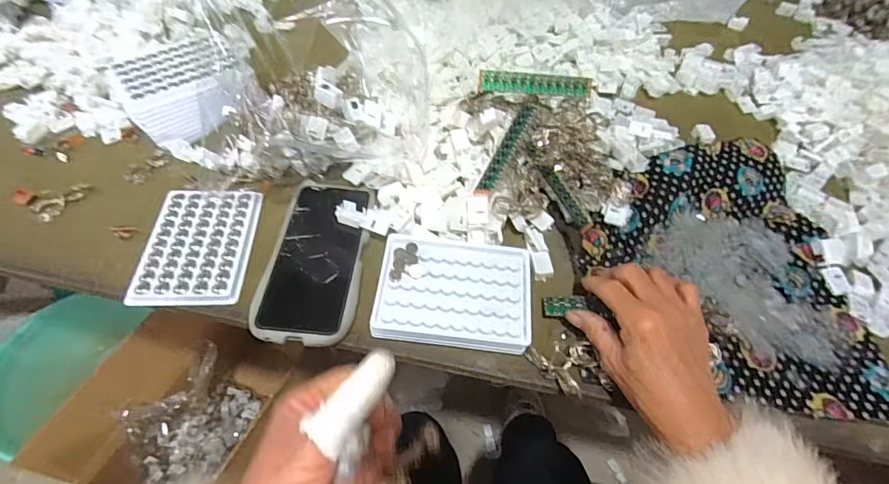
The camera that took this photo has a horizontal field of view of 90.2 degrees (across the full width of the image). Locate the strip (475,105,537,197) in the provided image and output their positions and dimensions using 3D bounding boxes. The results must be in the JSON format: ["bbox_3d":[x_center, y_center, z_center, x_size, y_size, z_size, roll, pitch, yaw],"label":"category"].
[{"bbox_3d":[0.062,-0.094,0.440,0.017,0.013,0.109,25,73,13],"label":"strip"}]

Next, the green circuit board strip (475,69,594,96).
[{"bbox_3d":[0.101,-0.175,0.490,0.126,0.021,0.014,0,55,-4],"label":"green circuit board strip"}]

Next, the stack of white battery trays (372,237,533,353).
[{"bbox_3d":[0.008,0.042,0.393,0.129,0.025,0.105,6,55,0],"label":"stack of white battery trays"}]

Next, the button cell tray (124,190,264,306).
[{"bbox_3d":[-0.231,0.001,0.418,0.092,0.004,0.127,-1,55,-5],"label":"button cell tray"}]

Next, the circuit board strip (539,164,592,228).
[{"bbox_3d":[0.121,-0.047,0.444,0.007,0.018,0.074,-27,74,-21],"label":"circuit board strip"}]

